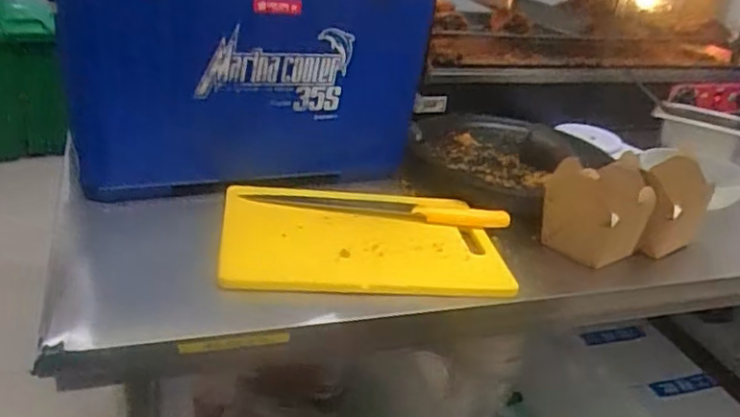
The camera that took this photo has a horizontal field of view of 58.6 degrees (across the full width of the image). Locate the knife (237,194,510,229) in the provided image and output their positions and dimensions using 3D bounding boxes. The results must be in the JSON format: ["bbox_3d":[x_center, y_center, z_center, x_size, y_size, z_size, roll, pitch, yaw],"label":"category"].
[{"bbox_3d":[0.011,-0.004,0.906,0.358,0.023,0.041,6,27,-2],"label":"knife"}]

